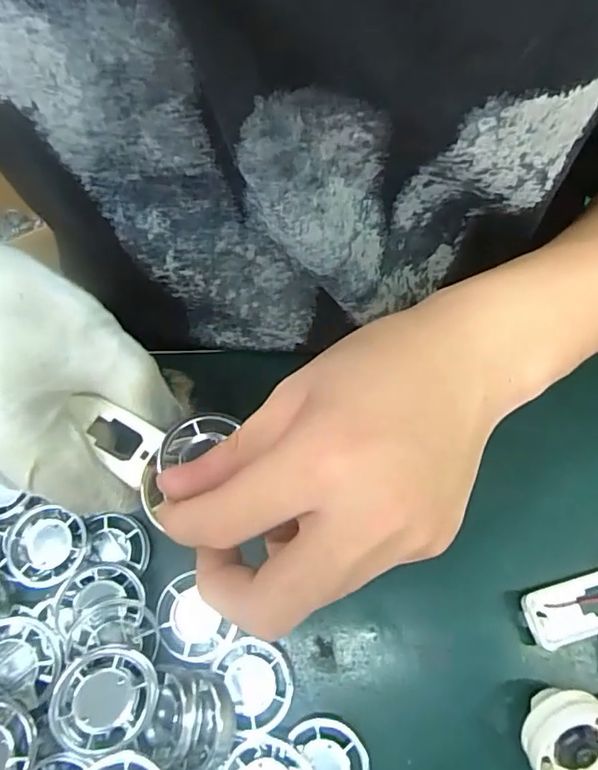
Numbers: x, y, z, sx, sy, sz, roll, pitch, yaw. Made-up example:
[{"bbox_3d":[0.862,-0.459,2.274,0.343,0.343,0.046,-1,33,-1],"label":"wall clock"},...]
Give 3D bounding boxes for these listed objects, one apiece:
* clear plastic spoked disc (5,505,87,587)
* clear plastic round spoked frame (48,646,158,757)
[{"bbox_3d":[-0.122,0.079,0.262,0.039,0.005,0.035,15,70,8],"label":"clear plastic spoked disc"},{"bbox_3d":[-0.081,0.130,0.225,0.039,0.015,0.039,10,62,-20],"label":"clear plastic round spoked frame"}]

